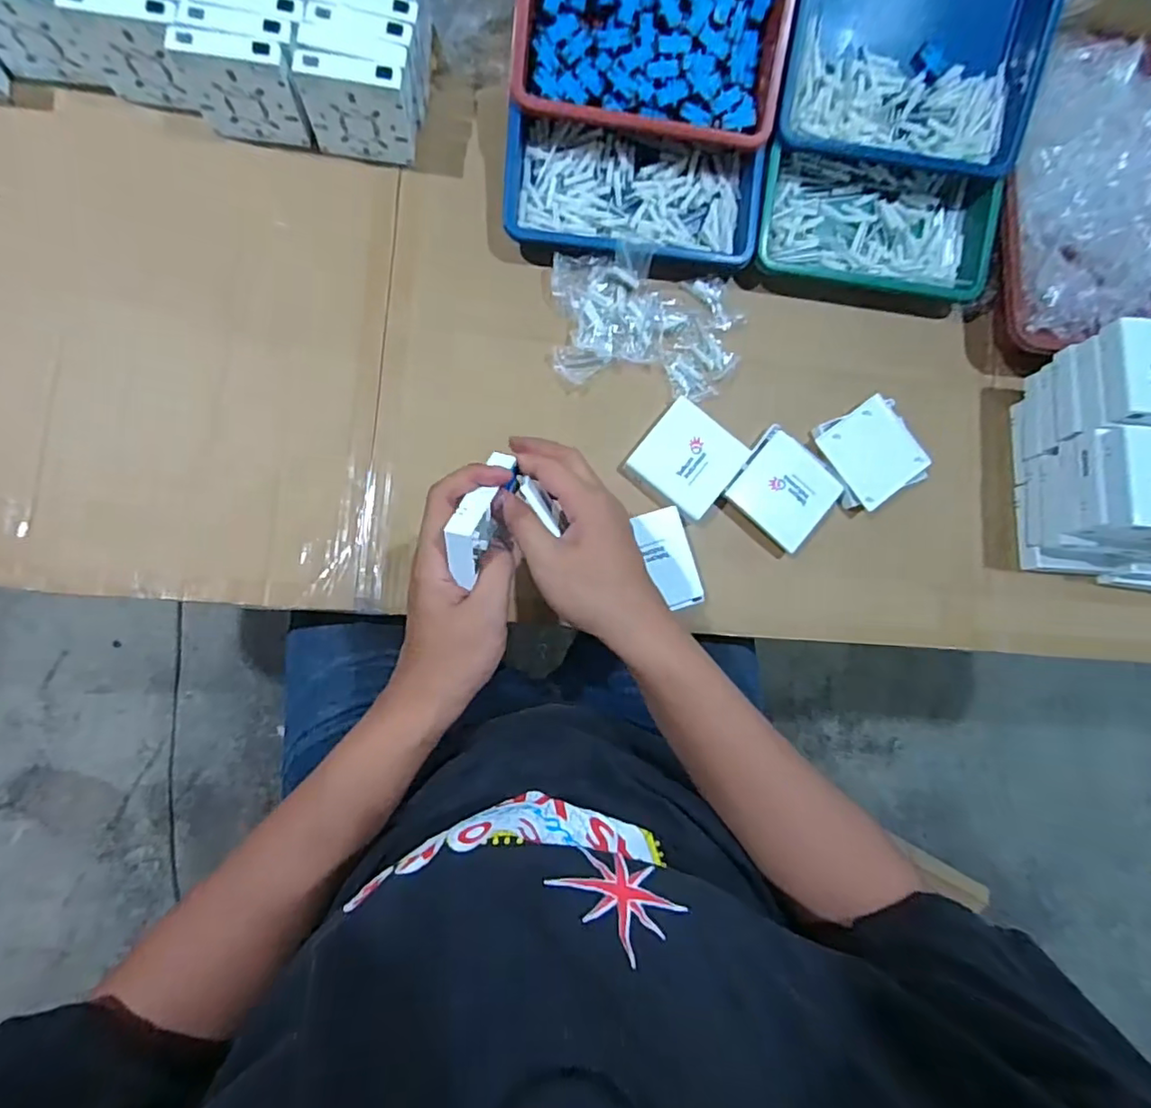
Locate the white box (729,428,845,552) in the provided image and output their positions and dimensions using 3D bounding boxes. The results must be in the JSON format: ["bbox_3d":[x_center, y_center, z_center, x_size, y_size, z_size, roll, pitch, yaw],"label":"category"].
[{"bbox_3d":[0.196,-0.059,0.556,0.083,0.019,0.083,40,80,-1],"label":"white box"}]

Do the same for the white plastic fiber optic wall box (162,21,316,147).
[{"bbox_3d":[-0.281,-0.393,0.506,0.089,0.091,0.023,5,83,-7],"label":"white plastic fiber optic wall box"}]

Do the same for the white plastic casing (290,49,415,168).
[{"bbox_3d":[-0.190,-0.383,0.514,0.085,0.081,0.023,7,83,-7],"label":"white plastic casing"}]

